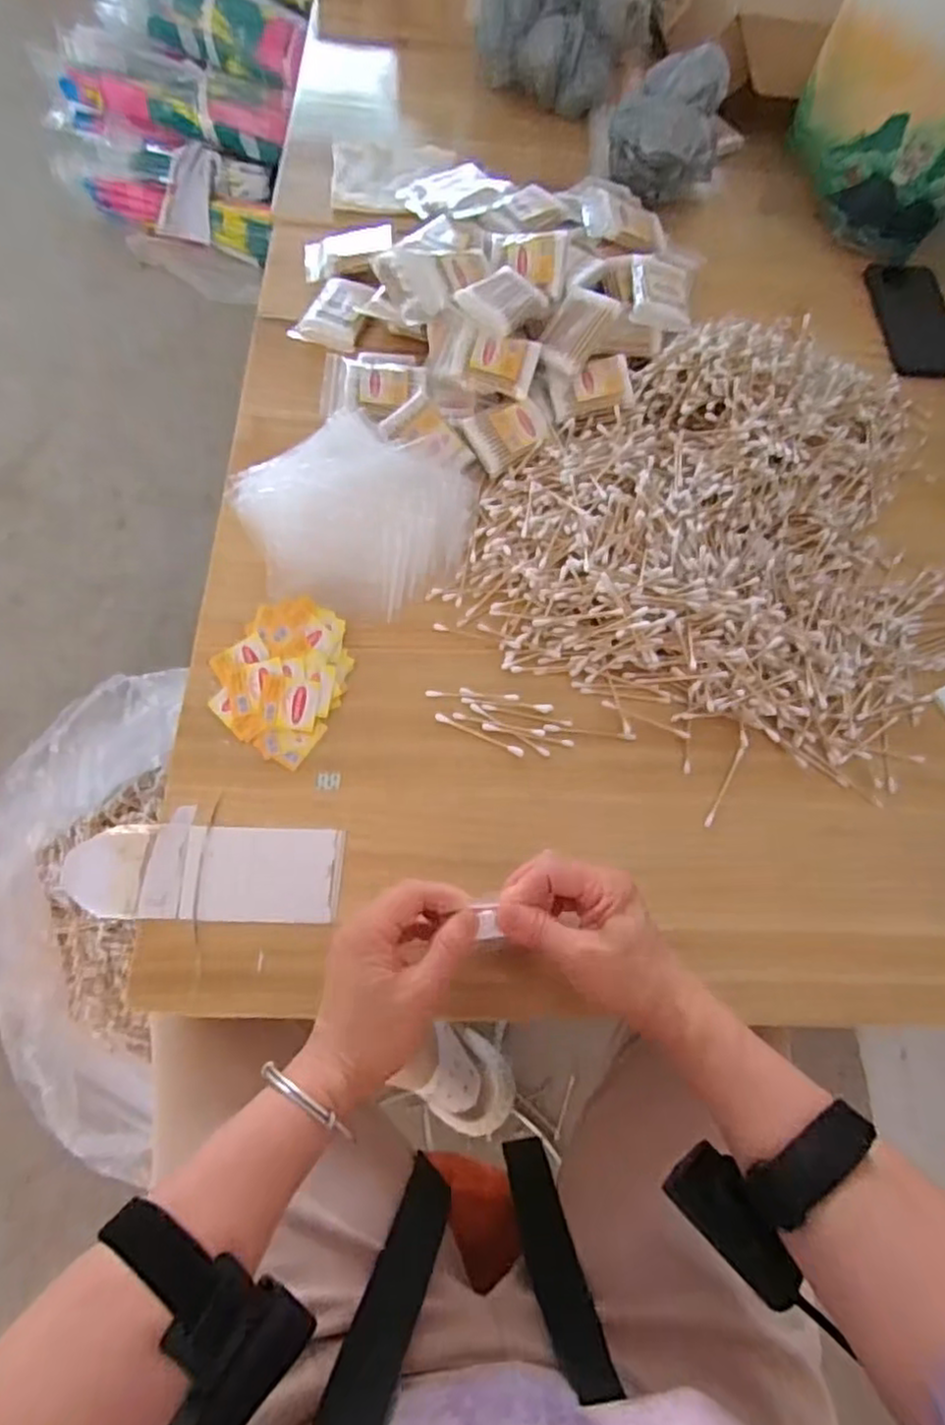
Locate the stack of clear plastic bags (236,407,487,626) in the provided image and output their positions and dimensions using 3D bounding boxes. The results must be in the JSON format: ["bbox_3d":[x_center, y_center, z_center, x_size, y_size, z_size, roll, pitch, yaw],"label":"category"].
[{"bbox_3d":[-0.106,-0.172,0.580,0.201,0.042,0.174,21,70,7],"label":"stack of clear plastic bags"}]

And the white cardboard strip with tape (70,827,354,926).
[{"bbox_3d":[-0.187,0.113,0.484,0.187,0.007,0.064,2,71,-3],"label":"white cardboard strip with tape"}]

